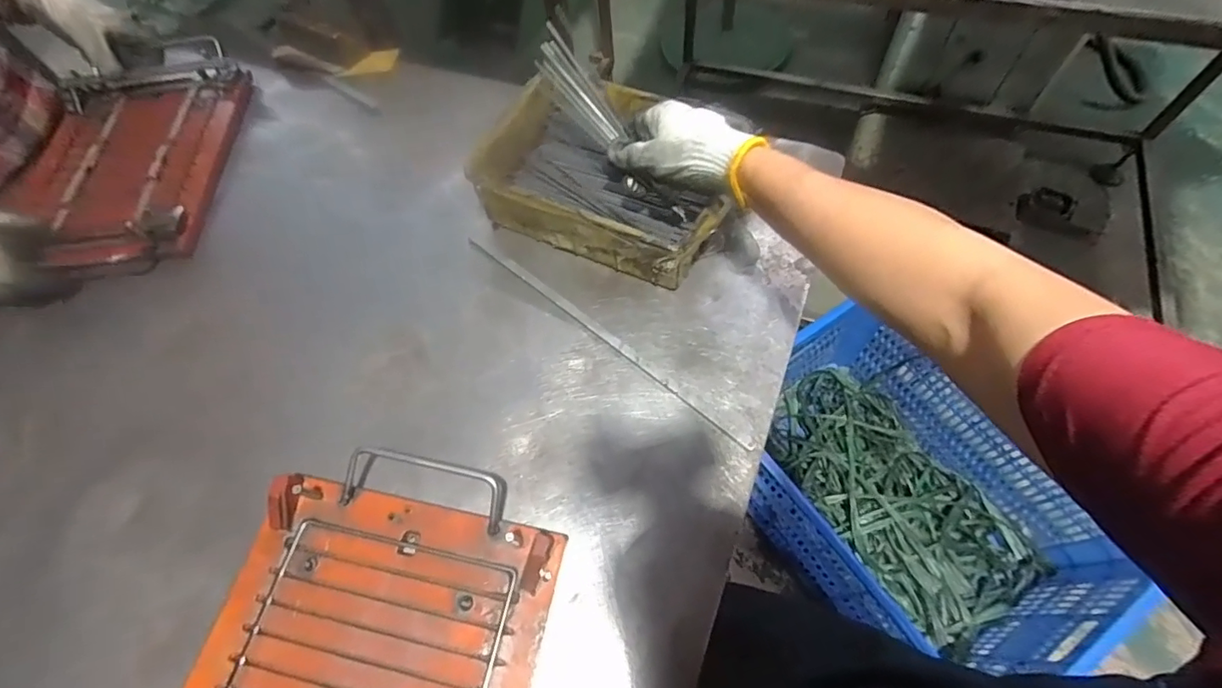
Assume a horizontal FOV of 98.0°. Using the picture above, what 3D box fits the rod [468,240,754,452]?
[{"bbox_3d":[-0.013,-0.010,0.507,0.344,0.011,0.009,36,70,19],"label":"rod"}]

